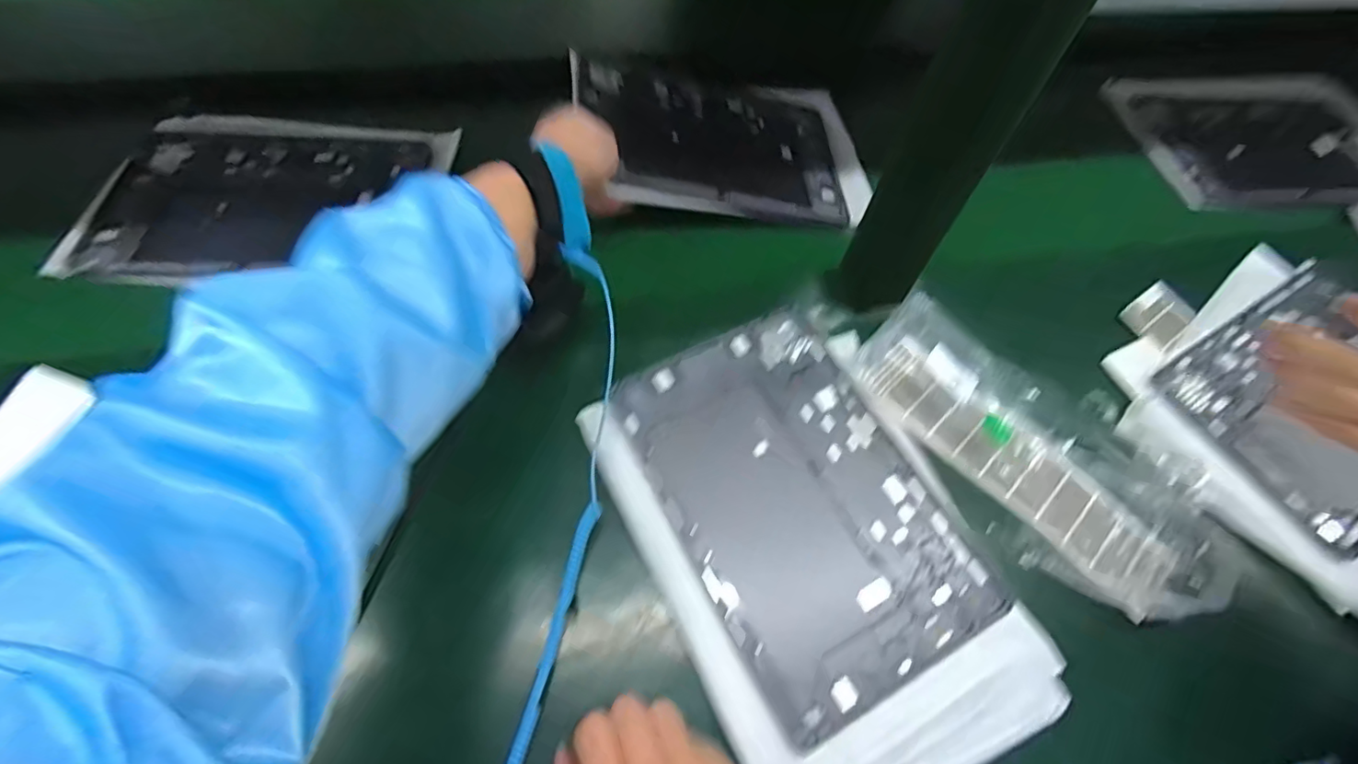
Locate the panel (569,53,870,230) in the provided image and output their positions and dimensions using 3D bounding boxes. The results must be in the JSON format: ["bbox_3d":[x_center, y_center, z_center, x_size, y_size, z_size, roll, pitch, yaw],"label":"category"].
[{"bbox_3d":[0.046,-0.230,0.540,0.275,0.011,0.186,2,61,-17],"label":"panel"}]

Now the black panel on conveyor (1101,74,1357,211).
[{"bbox_3d":[0.662,-0.279,0.642,0.311,0.010,0.225,-3,61,-6],"label":"black panel on conveyor"}]

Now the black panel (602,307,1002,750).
[{"bbox_3d":[0.078,0.076,0.388,0.170,0.012,0.255,-25,66,-17],"label":"black panel"}]

